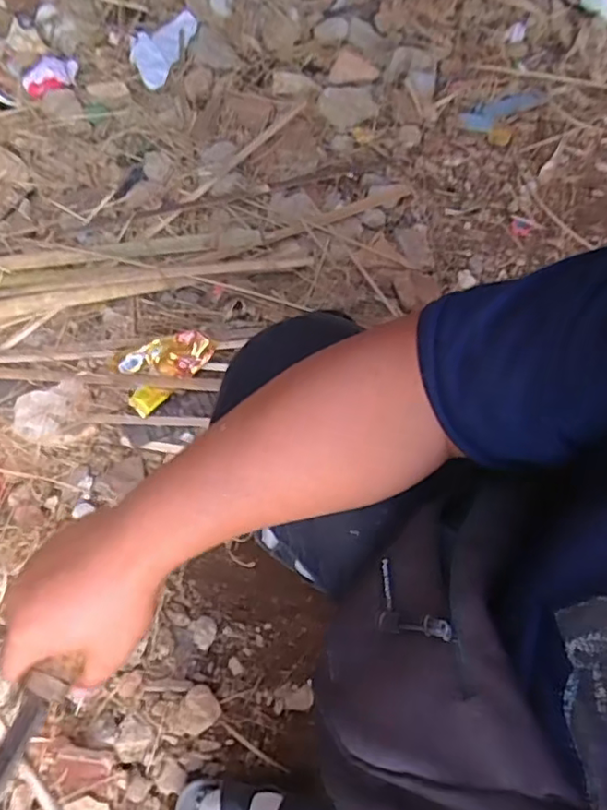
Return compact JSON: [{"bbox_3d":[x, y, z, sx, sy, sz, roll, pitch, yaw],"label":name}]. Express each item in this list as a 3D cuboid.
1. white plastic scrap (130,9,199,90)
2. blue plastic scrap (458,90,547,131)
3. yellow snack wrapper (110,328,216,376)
[{"bbox_3d":[-0.282,-0.685,1.174,0.112,0.019,0.197,17,66,5],"label":"white plastic scrap"},{"bbox_3d":[0.371,-0.548,1.147,0.186,0.011,0.051,-31,71,-16],"label":"blue plastic scrap"},{"bbox_3d":[-0.204,-0.070,0.904,0.146,0.039,0.055,-8,66,7],"label":"yellow snack wrapper"}]

